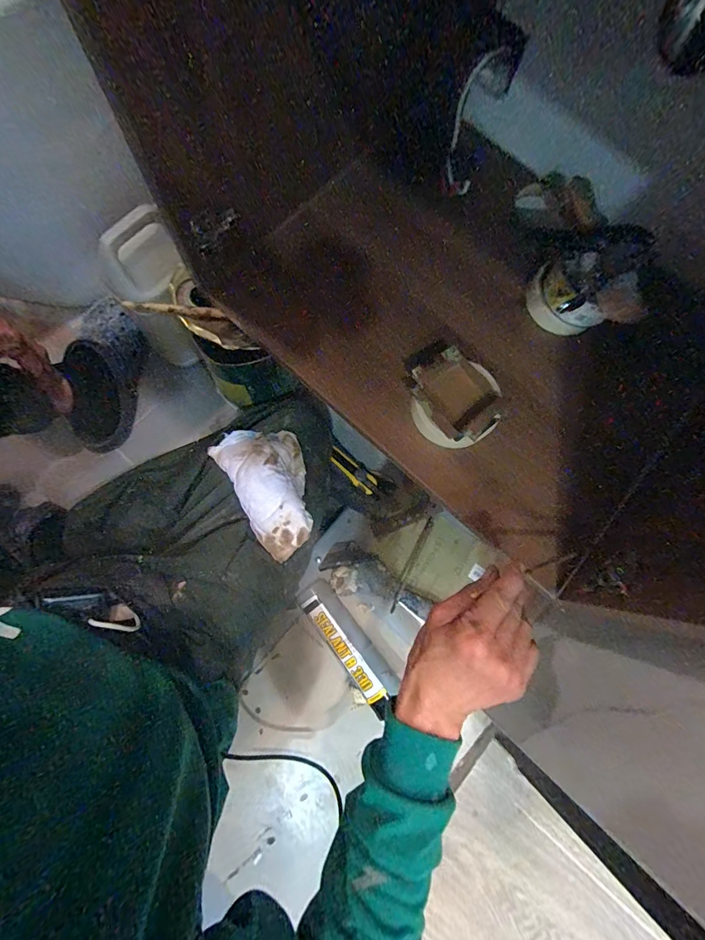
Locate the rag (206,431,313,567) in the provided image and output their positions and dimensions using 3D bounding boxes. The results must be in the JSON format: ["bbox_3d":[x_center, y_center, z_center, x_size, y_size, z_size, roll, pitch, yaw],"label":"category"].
[{"bbox_3d":[-0.101,0.016,0.510,0.101,0.048,0.177,-32,82,-10],"label":"rag"}]

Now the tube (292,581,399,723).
[{"bbox_3d":[-0.009,0.246,0.585,0.051,0.059,0.187,-36,80,-10],"label":"tube"}]

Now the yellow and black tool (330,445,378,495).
[{"bbox_3d":[0.000,0.001,0.640,0.095,0.007,0.027,42,78,-18],"label":"yellow and black tool"}]

